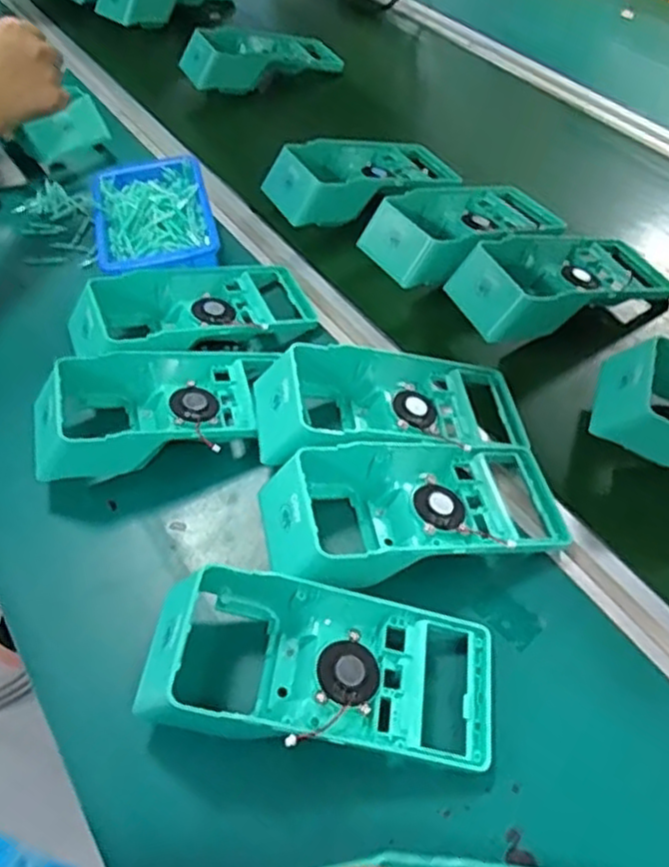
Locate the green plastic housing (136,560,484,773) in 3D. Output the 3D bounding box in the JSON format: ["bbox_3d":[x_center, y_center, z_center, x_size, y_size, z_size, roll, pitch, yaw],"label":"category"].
[{"bbox_3d":[-0.008,0.127,0.386,0.189,0.054,0.090,6,50,7],"label":"green plastic housing"}]

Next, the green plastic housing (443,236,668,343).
[{"bbox_3d":[0.191,-0.133,0.593,0.197,0.055,0.100,-18,52,-14],"label":"green plastic housing"}]

